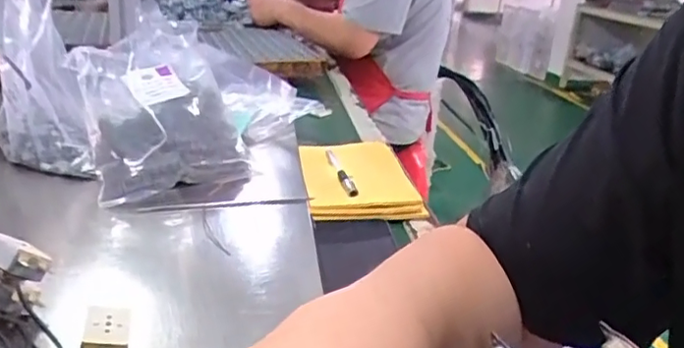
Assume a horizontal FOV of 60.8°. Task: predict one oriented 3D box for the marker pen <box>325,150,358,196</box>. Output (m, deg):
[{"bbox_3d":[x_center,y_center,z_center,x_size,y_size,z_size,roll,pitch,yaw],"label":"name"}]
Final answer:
[{"bbox_3d":[-0.002,-0.002,0.715,0.015,0.017,0.160,0,21,-11],"label":"marker pen"}]

